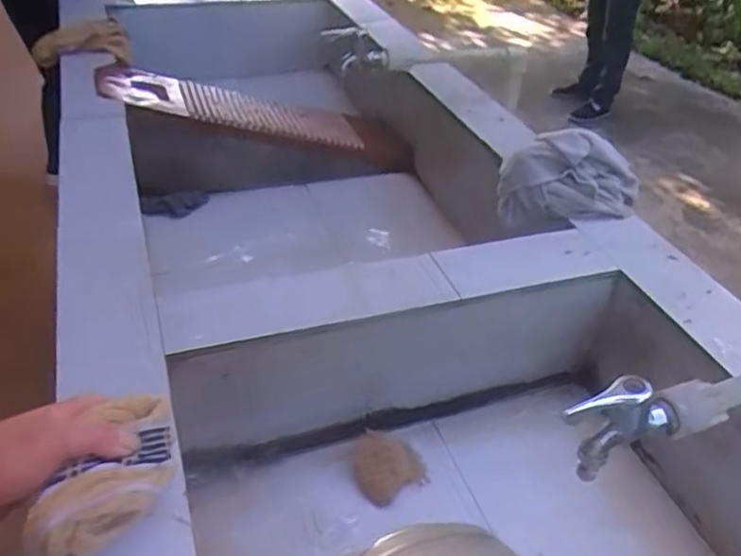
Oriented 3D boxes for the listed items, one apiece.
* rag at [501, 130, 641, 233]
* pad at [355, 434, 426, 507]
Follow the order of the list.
[{"bbox_3d":[0.253,-0.114,0.842,0.168,0.131,0.061,13,37,9],"label":"rag"},{"bbox_3d":[0.022,0.212,0.731,0.078,0.040,0.064,9,37,4],"label":"pad"}]

